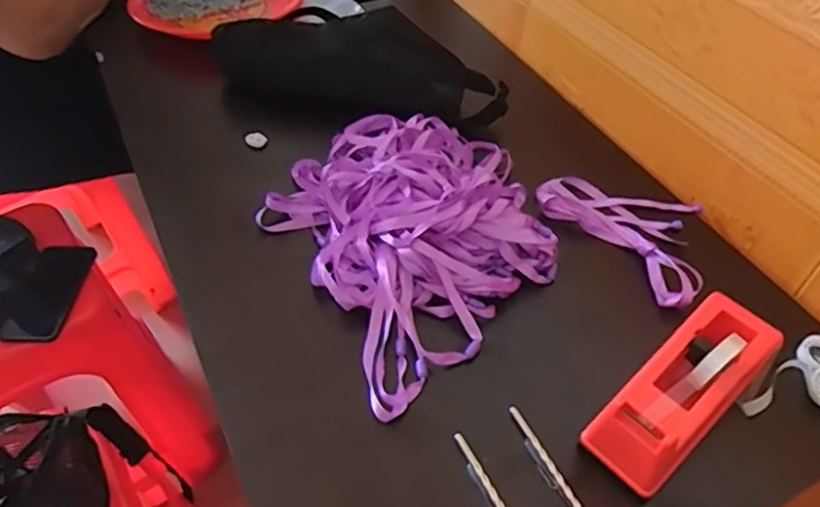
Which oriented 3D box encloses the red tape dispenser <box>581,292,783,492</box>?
[{"bbox_3d":[0.200,0.100,0.468,0.153,0.077,0.063,-32,58,-27],"label":"red tape dispenser"}]

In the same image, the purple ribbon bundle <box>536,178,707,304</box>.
[{"bbox_3d":[0.199,-0.024,0.617,0.155,0.026,0.150,2,49,-2],"label":"purple ribbon bundle"}]

